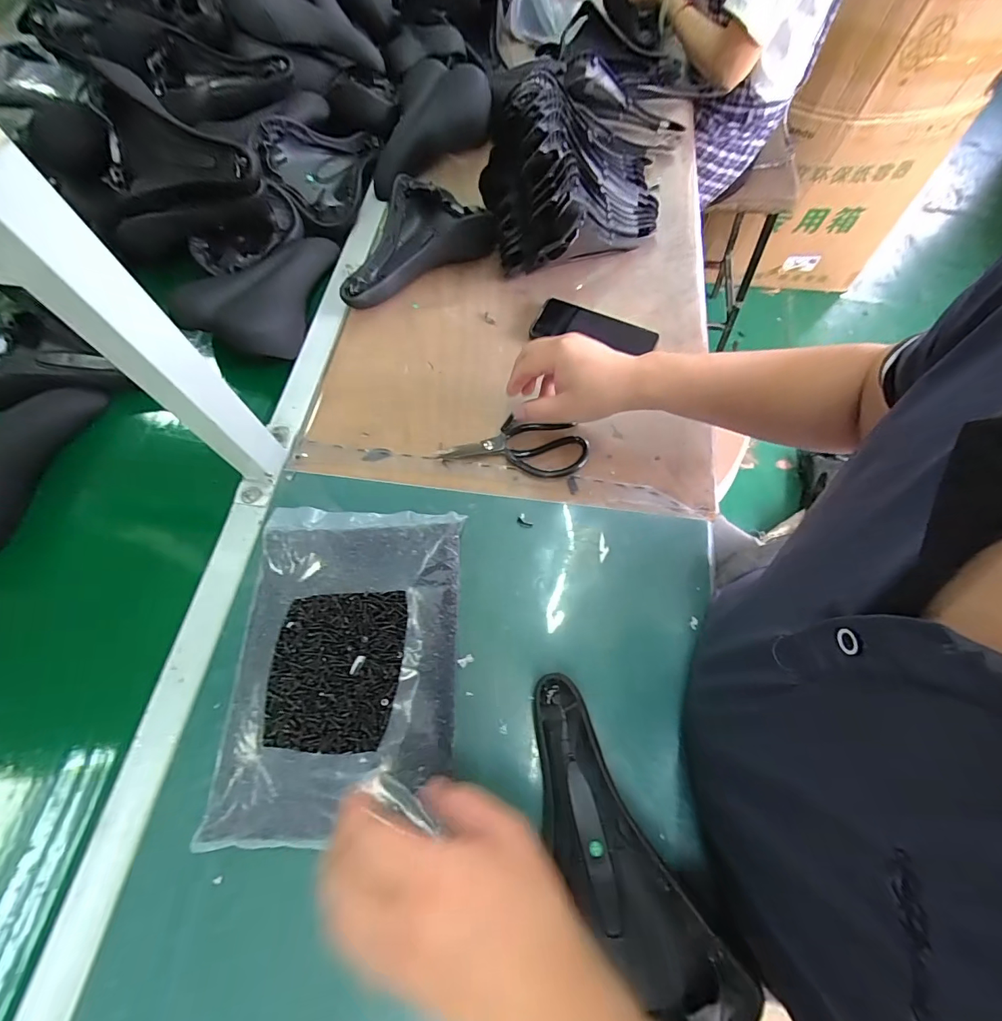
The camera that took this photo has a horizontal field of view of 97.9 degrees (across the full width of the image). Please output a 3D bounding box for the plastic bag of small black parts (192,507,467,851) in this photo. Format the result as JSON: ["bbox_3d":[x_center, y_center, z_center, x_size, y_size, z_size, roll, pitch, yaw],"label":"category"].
[{"bbox_3d":[-0.147,0.132,0.415,0.205,0.035,0.298,0,66,1],"label":"plastic bag of small black parts"}]

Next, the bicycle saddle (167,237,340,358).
[{"bbox_3d":[-0.306,-0.313,0.598,0.138,0.079,0.243,22,68,10],"label":"bicycle saddle"}]

